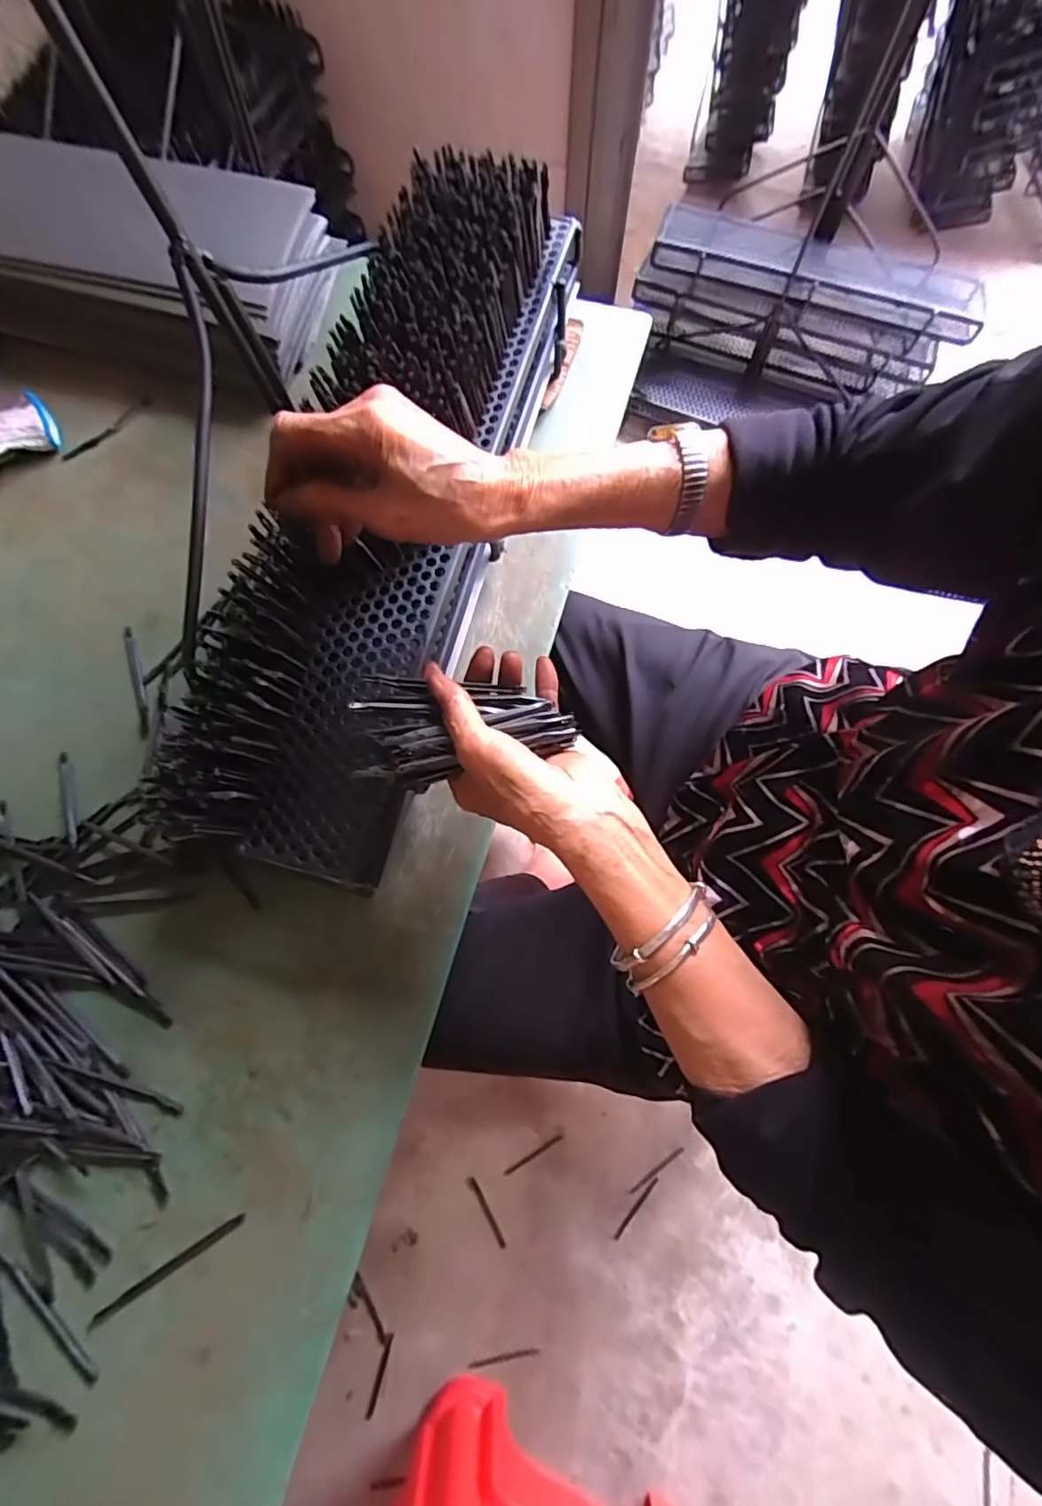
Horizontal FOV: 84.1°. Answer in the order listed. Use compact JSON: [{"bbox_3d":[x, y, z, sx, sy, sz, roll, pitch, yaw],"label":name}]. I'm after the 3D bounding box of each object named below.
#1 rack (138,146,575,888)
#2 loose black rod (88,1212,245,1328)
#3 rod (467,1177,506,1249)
[{"bbox_3d":[-0.087,-0.202,0.442,0.155,0.099,0.579,17,79,4],"label":"rack"},{"bbox_3d":[-0.226,0.330,0.369,0.103,0.004,0.008,-31,76,-10],"label":"loose black rod"},{"bbox_3d":[-0.052,0.698,0.877,0.013,0.010,0.106,-29,76,-10],"label":"rod"}]

